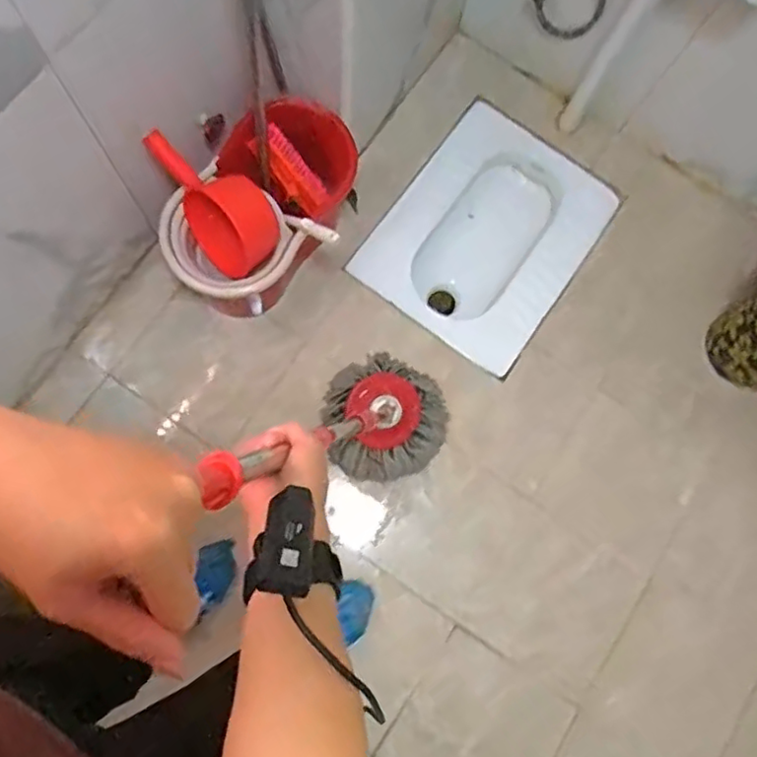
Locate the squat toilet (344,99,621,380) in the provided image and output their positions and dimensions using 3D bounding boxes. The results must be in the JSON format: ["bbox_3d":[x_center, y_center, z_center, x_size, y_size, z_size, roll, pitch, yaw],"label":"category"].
[{"bbox_3d":[0.239,-0.312,1.503,0.422,0.203,0.523,35,78,2],"label":"squat toilet"}]

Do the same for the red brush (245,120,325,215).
[{"bbox_3d":[-0.177,-0.412,1.236,0.073,0.072,0.182,-42,101,-9],"label":"red brush"}]

